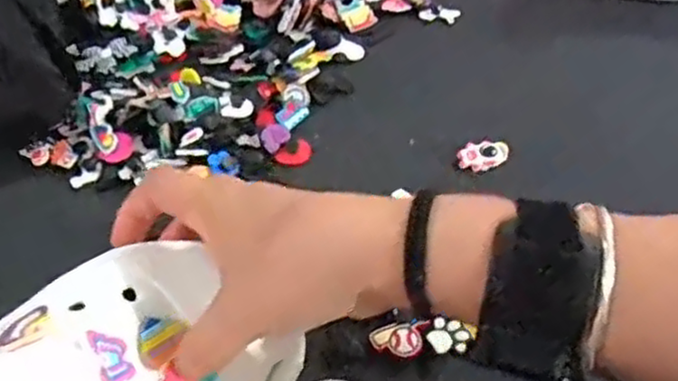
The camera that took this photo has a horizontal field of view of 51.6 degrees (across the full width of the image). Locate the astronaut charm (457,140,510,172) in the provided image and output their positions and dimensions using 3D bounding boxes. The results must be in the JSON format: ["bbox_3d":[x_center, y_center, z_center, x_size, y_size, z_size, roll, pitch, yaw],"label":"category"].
[{"bbox_3d":[0.103,-0.025,0.497,0.035,0.010,0.022,-11,47,-6],"label":"astronaut charm"}]

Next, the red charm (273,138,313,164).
[{"bbox_3d":[-0.033,-0.026,0.517,0.026,0.010,0.016,-22,49,-16],"label":"red charm"}]

